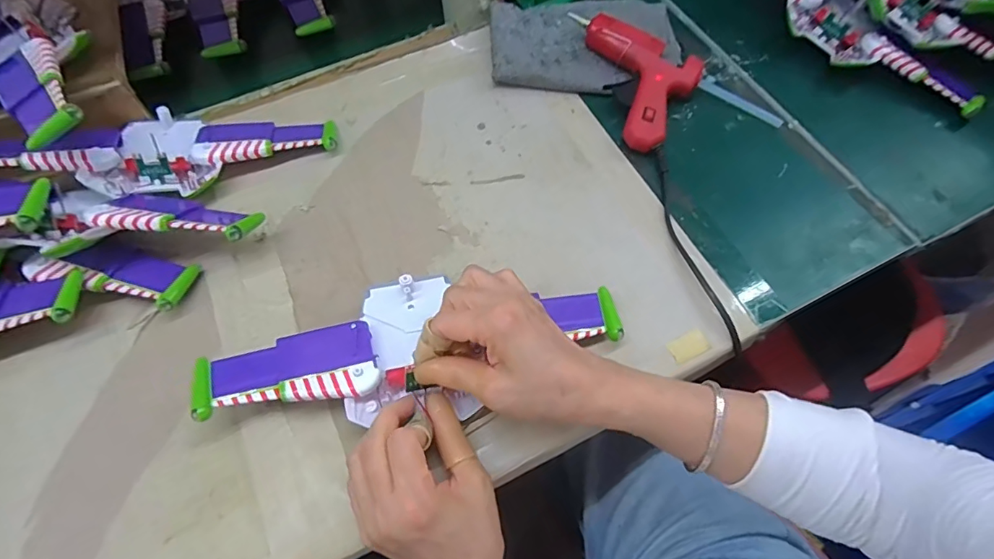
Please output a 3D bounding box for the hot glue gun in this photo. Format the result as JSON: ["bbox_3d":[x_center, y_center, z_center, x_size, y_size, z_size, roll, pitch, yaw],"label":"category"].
[{"bbox_3d":[0.120,-0.190,0.485,0.123,0.045,0.114,29,66,16],"label":"hot glue gun"}]

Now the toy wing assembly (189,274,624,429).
[{"bbox_3d":[-0.058,0.047,0.368,0.293,0.022,0.101,-10,62,-10],"label":"toy wing assembly"}]

